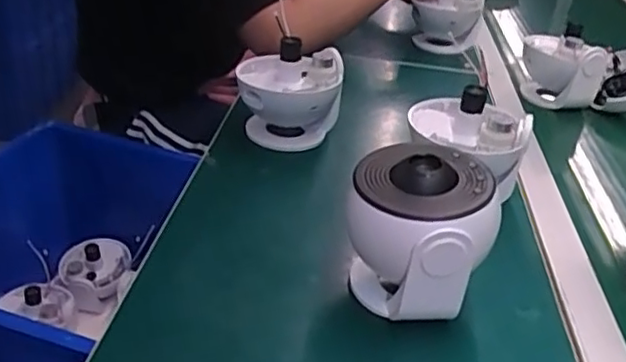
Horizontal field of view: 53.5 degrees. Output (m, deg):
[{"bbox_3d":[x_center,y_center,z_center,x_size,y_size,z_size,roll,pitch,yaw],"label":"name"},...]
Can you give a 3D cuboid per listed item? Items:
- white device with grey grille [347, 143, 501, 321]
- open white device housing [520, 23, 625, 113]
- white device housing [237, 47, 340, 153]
[{"bbox_3d":[0.081,0.043,0.488,0.111,0.116,0.099,13,31,13],"label":"white device with grey grille"},{"bbox_3d":[0.408,-0.156,0.898,0.189,0.099,0.086,7,35,-7],"label":"open white device housing"},{"bbox_3d":[-0.030,-0.094,0.717,0.117,0.101,0.088,13,34,2],"label":"white device housing"}]

